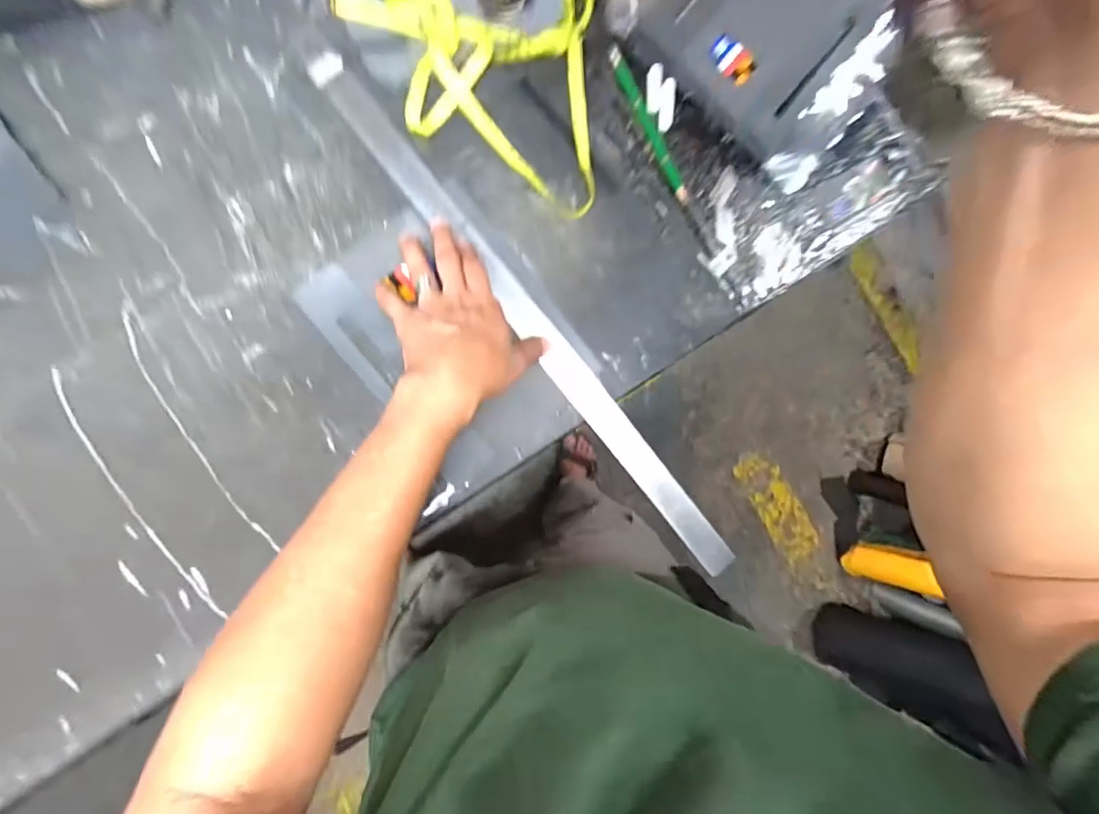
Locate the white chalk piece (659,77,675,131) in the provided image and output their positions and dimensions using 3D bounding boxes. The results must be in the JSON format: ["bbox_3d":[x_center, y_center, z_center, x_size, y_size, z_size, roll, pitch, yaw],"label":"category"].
[{"bbox_3d":[0.118,-0.303,0.510,0.013,0.008,0.050,7,87,-9],"label":"white chalk piece"}]

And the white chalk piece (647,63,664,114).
[{"bbox_3d":[0.106,-0.322,0.512,0.013,0.010,0.049,5,87,-9],"label":"white chalk piece"}]

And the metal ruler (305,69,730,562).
[{"bbox_3d":[-0.014,-0.075,0.469,0.031,0.010,0.580,-39,95,-8],"label":"metal ruler"}]

